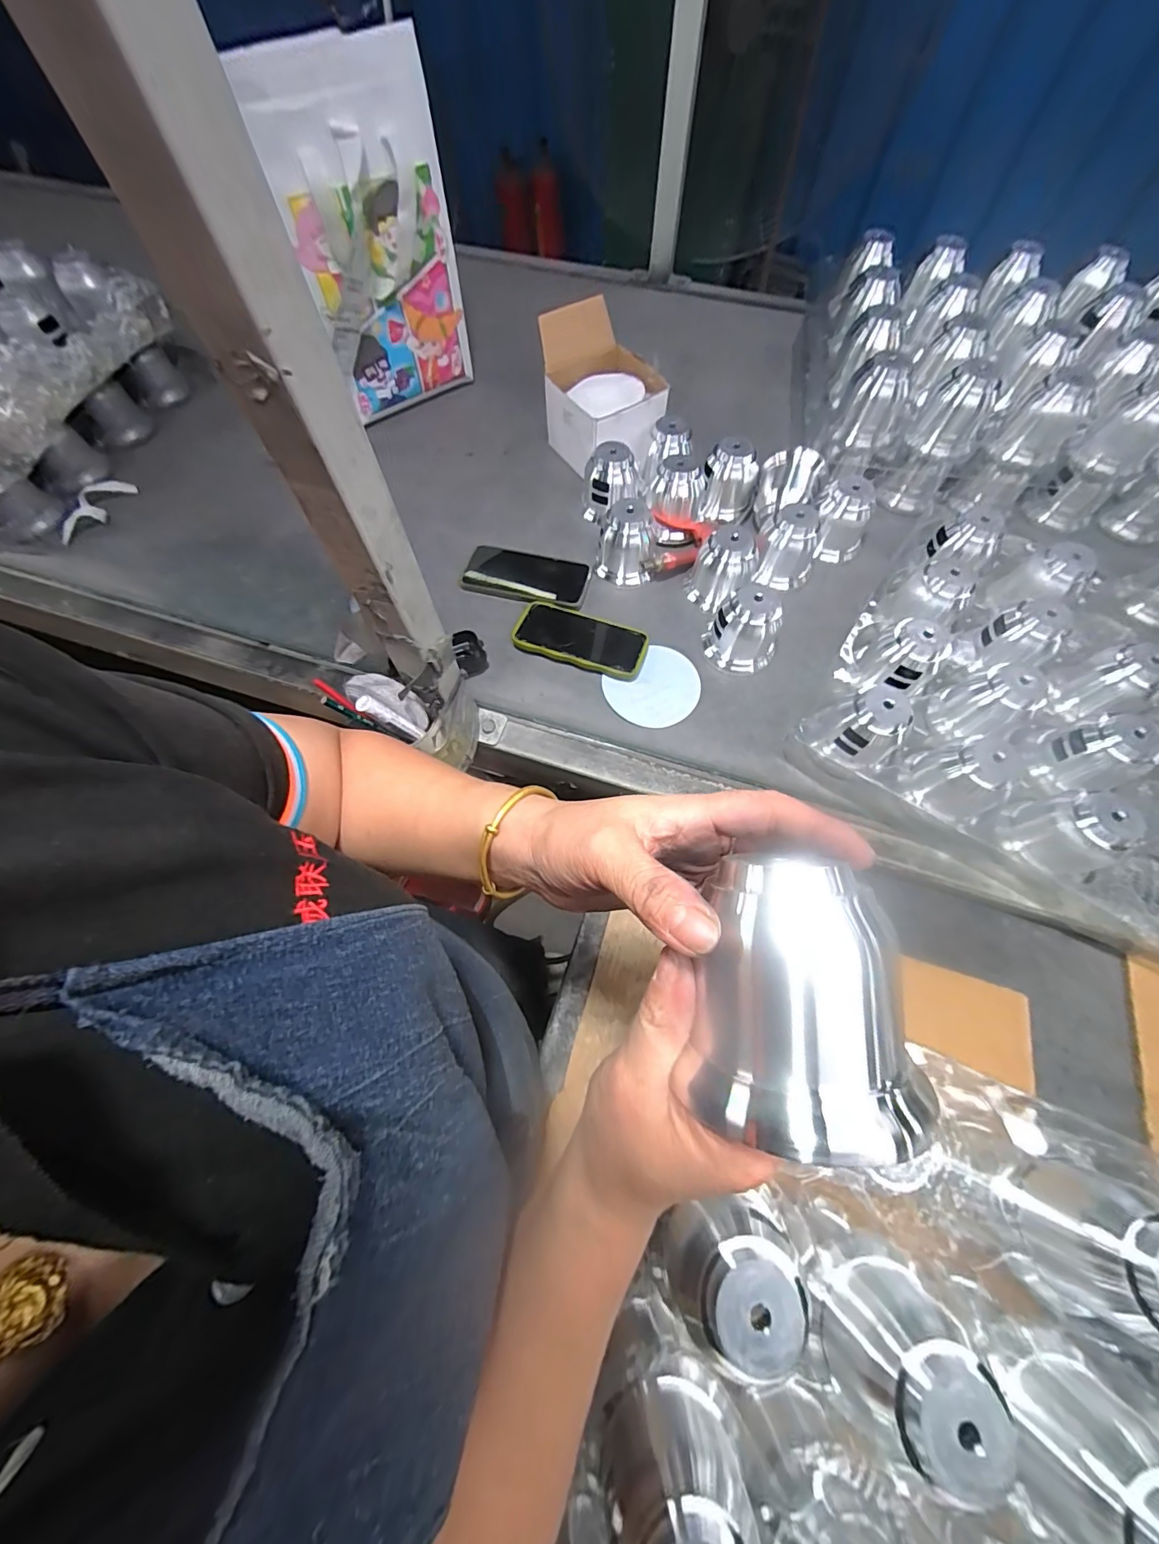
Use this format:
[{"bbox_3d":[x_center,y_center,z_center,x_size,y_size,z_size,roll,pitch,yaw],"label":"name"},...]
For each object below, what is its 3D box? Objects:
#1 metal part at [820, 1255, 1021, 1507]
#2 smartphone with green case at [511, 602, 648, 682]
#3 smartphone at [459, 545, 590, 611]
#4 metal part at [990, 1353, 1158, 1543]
[{"bbox_3d":[0.183,0.332,0.275,0.061,0.077,0.067,-4,66,-3],"label":"metal part"},{"bbox_3d":[0.001,-0.165,0.608,0.162,0.012,0.079,18,66,7],"label":"smartphone with green case"},{"bbox_3d":[-0.071,-0.263,0.652,0.166,0.009,0.080,15,66,6],"label":"smartphone"},{"bbox_3d":[0.281,0.379,0.258,0.065,0.079,0.061,-18,67,-9],"label":"metal part"}]

